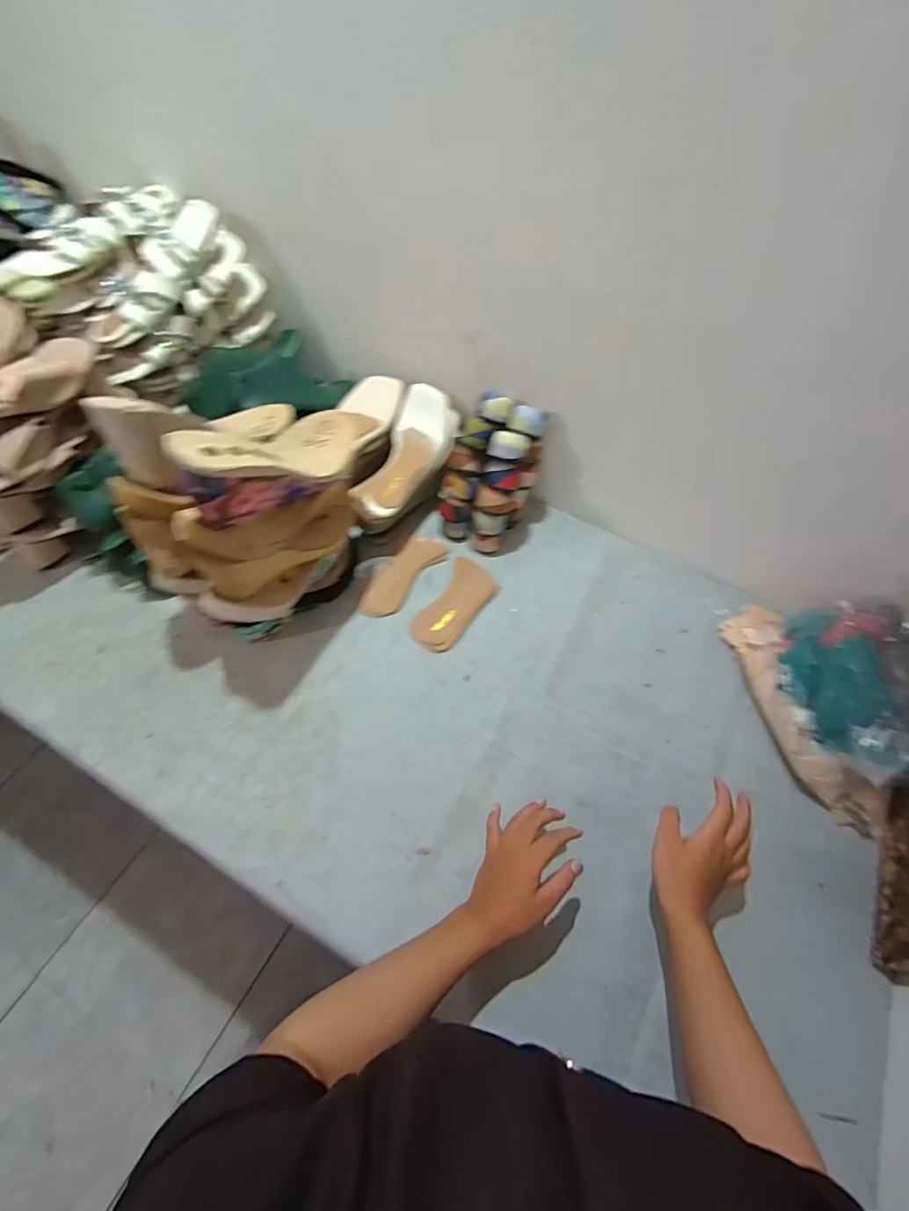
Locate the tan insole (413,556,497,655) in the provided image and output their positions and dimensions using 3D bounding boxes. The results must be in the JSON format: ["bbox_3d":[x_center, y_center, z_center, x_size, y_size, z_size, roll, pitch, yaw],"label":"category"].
[{"bbox_3d":[0.002,0.000,0.765,0.074,0.009,0.161,28,61,12],"label":"tan insole"}]

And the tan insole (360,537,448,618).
[{"bbox_3d":[-0.081,-0.047,0.787,0.067,0.005,0.165,34,63,15],"label":"tan insole"}]

